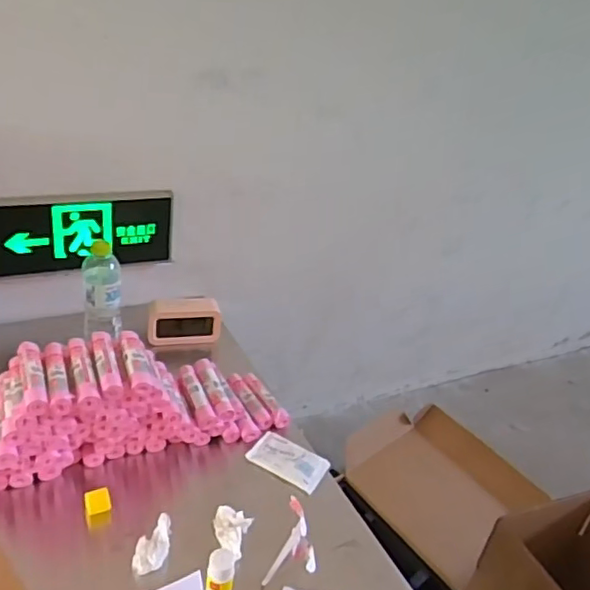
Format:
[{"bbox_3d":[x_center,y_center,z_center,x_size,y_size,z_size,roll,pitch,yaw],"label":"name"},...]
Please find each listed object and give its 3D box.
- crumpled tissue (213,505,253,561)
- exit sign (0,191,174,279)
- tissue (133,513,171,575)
[{"bbox_3d":[-0.086,0.317,0.792,0.049,0.026,0.062,10,30,0],"label":"crumpled tissue"},{"bbox_3d":[-0.396,-0.111,1.093,0.338,0.152,0.023,-9,35,-30],"label":"exit sign"},{"bbox_3d":[-0.182,0.323,0.760,0.038,0.028,0.071,13,30,5],"label":"tissue"}]

